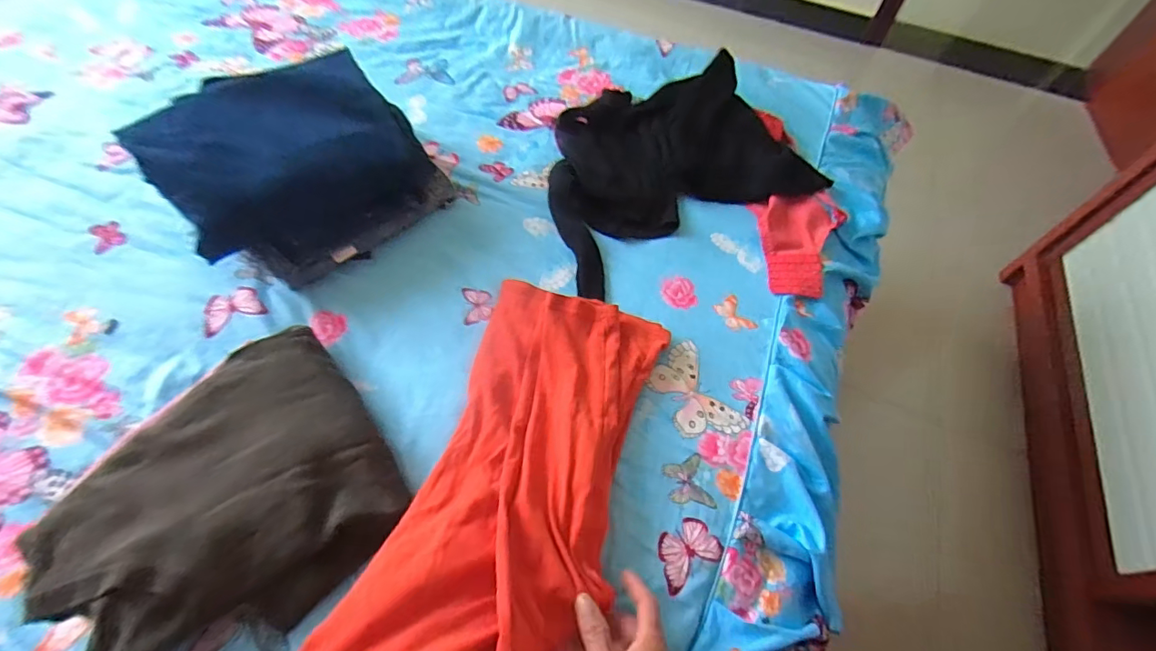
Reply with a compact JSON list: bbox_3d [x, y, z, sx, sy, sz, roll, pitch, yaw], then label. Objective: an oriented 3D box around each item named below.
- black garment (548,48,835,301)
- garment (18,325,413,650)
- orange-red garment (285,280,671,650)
[{"bbox_3d":[0.118,-0.264,0.773,0.392,0.067,0.351,-21,61,-15],"label":"black garment"},{"bbox_3d":[-0.322,0.165,0.486,0.255,0.069,0.280,37,64,19],"label":"garment"},{"bbox_3d":[-0.083,0.159,0.476,0.223,0.105,0.519,16,41,8],"label":"orange-red garment"}]

